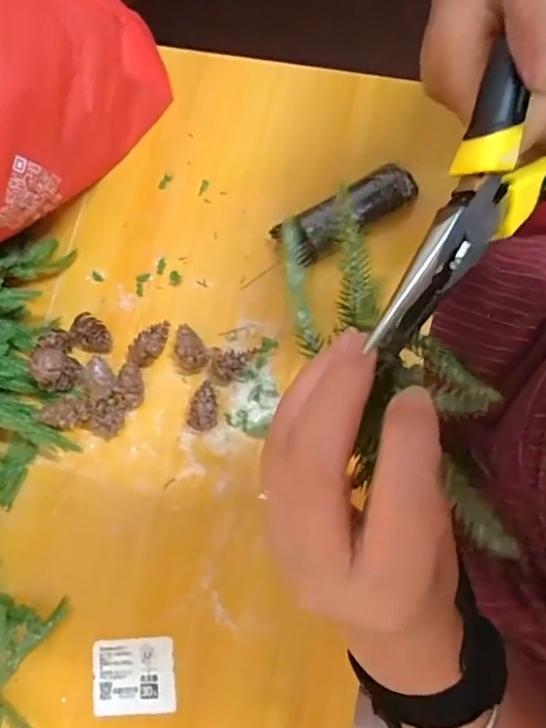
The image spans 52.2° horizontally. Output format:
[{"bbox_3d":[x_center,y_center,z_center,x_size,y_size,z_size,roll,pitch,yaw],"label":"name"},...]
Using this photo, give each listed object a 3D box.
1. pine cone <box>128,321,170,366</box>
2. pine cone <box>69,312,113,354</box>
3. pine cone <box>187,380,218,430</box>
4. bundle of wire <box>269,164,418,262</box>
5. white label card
[{"bbox_3d":[-0.092,-0.015,0.424,0.019,0.018,0.040,32,85,11],"label":"pine cone"},{"bbox_3d":[-0.140,-0.023,0.428,0.034,0.018,0.025,38,86,12],"label":"pine cone"},{"bbox_3d":[-0.052,0.032,0.411,0.021,0.017,0.034,-6,79,5],"label":"pine cone"},{"bbox_3d":[0.056,-0.111,0.427,0.113,0.035,0.040,-27,77,0],"label":"bundle of wire"},{"bbox_3d":[-0.098,0.219,0.391,0.059,0.004,0.048,-7,76,6],"label":"white label card"}]

